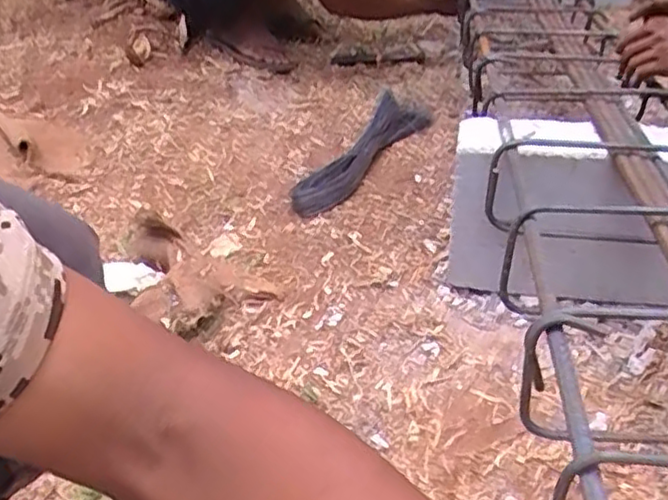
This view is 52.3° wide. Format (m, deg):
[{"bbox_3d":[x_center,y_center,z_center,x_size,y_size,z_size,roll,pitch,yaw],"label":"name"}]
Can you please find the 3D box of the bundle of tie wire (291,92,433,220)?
[{"bbox_3d":[0.059,-0.187,1.209,0.104,0.034,0.444,13,35,19],"label":"bundle of tie wire"}]

